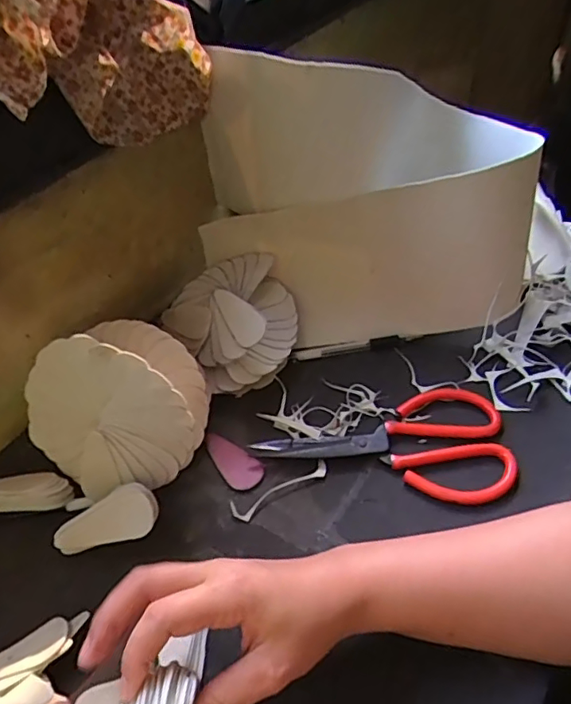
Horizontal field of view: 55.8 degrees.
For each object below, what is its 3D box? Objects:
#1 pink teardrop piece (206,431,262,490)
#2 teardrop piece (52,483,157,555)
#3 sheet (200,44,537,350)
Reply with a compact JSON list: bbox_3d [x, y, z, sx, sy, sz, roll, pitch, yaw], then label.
[{"bbox_3d":[-0.047,0.092,0.457,0.065,0.006,0.028,31,57,32],"label":"pink teardrop piece"},{"bbox_3d":[-0.127,0.126,0.390,0.072,0.038,0.006,-36,5,-5],"label":"teardrop piece"},{"bbox_3d":[0.068,-0.163,0.532,0.291,0.219,0.205,-6,45,1],"label":"sheet"}]

